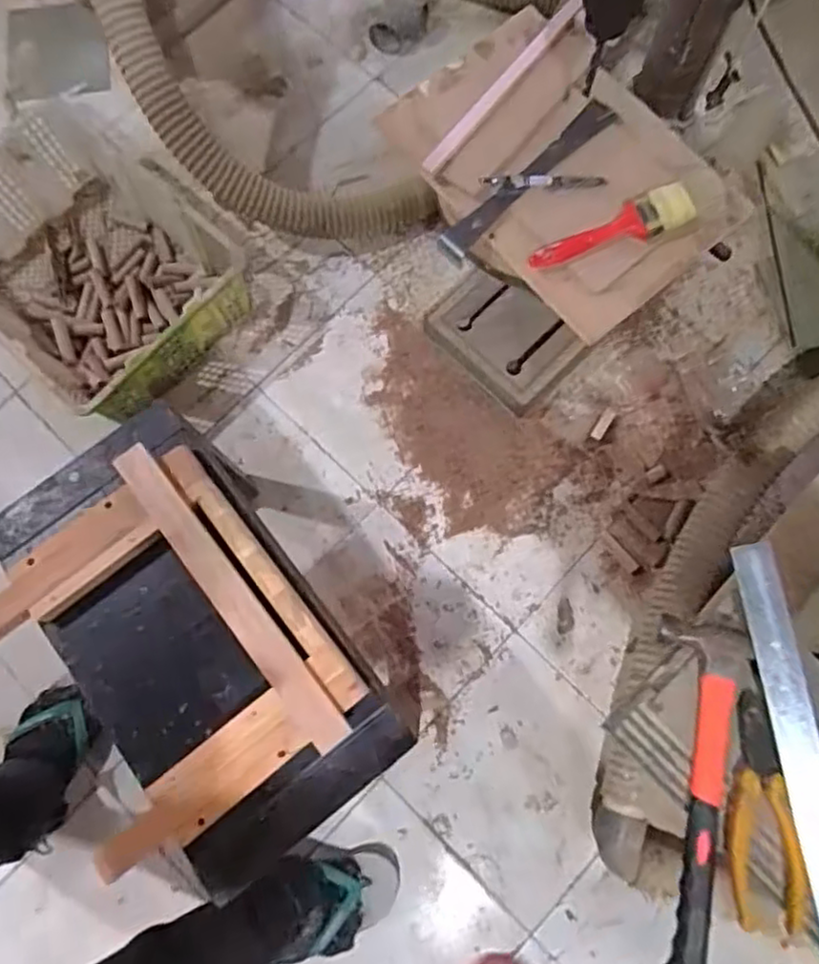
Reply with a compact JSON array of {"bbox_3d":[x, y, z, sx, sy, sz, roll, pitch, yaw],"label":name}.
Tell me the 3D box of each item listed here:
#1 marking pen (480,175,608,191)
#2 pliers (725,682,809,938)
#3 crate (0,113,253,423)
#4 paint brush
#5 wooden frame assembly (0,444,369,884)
[{"bbox_3d":[0.148,-0.333,0.755,0.135,0.014,0.017,-2,77,1],"label":"marking pen"},{"bbox_3d":[0.255,0.242,0.501,0.048,0.022,0.162,-7,76,0],"label":"pliers"},{"bbox_3d":[-0.545,-0.399,1.166,0.455,0.174,0.410,42,82,10],"label":"crate"},{"bbox_3d":[0.219,-0.271,0.740,0.179,0.027,0.045,-23,77,-4],"label":"paint brush"},{"bbox_3d":[-0.264,0.179,0.703,0.300,0.042,0.354,-38,78,-7],"label":"wooden frame assembly"}]

